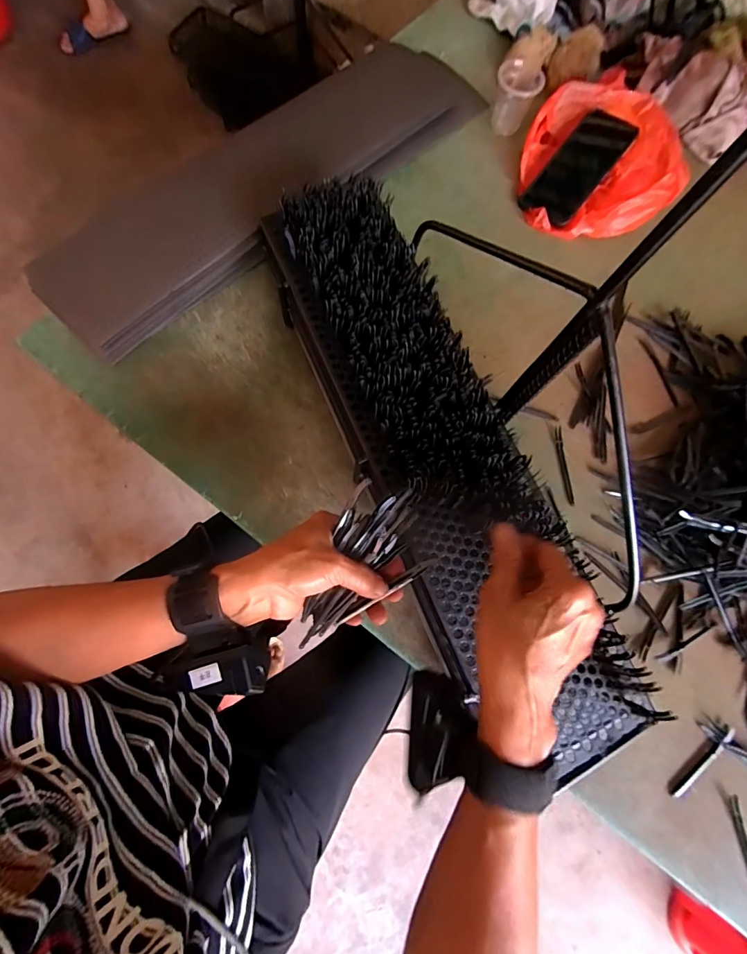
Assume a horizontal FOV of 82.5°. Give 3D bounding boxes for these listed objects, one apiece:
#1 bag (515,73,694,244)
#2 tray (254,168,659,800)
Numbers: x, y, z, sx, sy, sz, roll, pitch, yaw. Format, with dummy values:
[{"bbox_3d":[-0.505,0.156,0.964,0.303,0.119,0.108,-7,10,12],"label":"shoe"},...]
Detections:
[{"bbox_3d":[0.301,-0.439,0.589,0.204,0.068,0.207,-14,77,-8],"label":"bag"},{"bbox_3d":[0.059,-0.031,0.397,0.141,0.057,0.585,-25,80,-6],"label":"tray"}]

